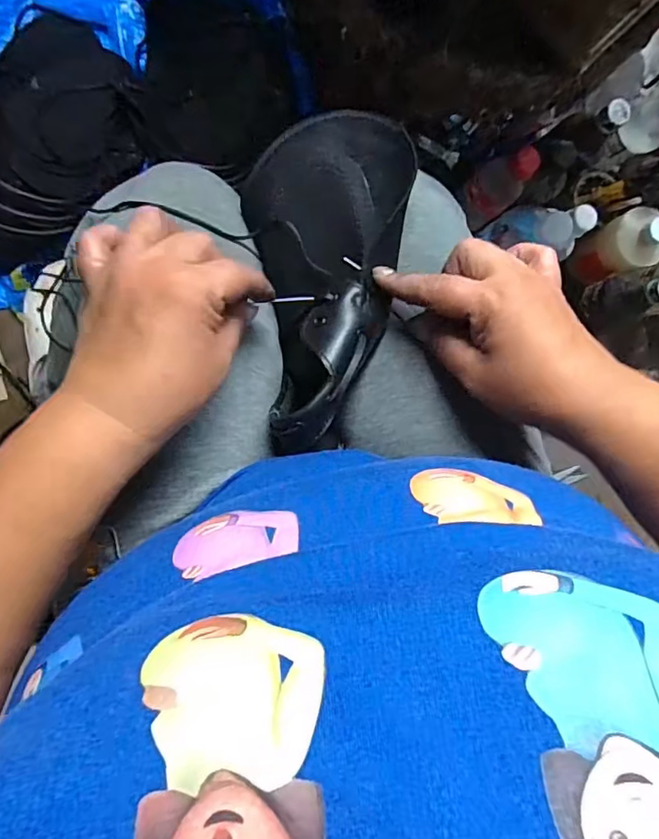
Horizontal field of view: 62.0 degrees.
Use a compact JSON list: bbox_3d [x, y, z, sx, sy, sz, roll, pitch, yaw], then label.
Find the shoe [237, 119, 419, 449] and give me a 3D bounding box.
[{"bbox_3d":[-0.004,-0.083,0.350,0.087,0.073,0.205,4,89,-9],"label":"shoe"}]

